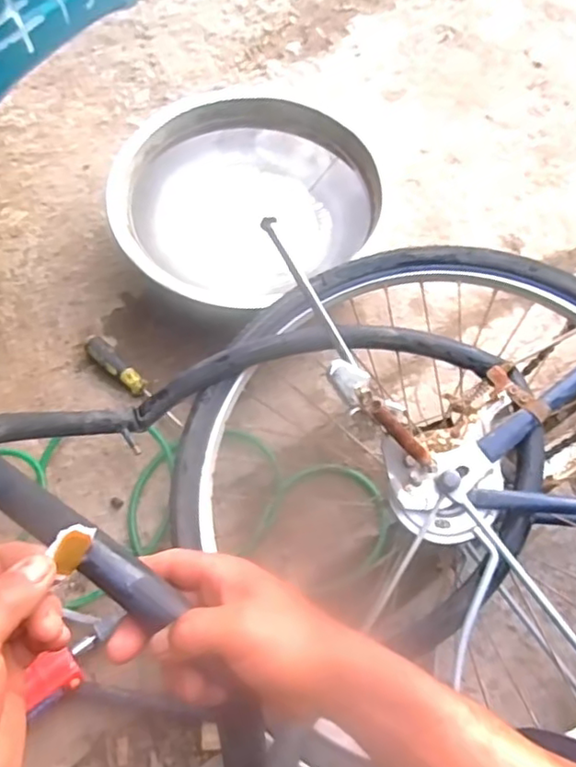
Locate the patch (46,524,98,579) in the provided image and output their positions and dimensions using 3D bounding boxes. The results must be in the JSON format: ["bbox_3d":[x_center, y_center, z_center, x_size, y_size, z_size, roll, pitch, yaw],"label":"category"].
[{"bbox_3d":[-0.122,0.093,0.343,0.008,0.037,0.030,20,64,8],"label":"patch"}]

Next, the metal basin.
[{"bbox_3d":[-0.075,-0.257,0.872,0.364,0.096,0.327,-35,69,-18],"label":"metal basin"}]

